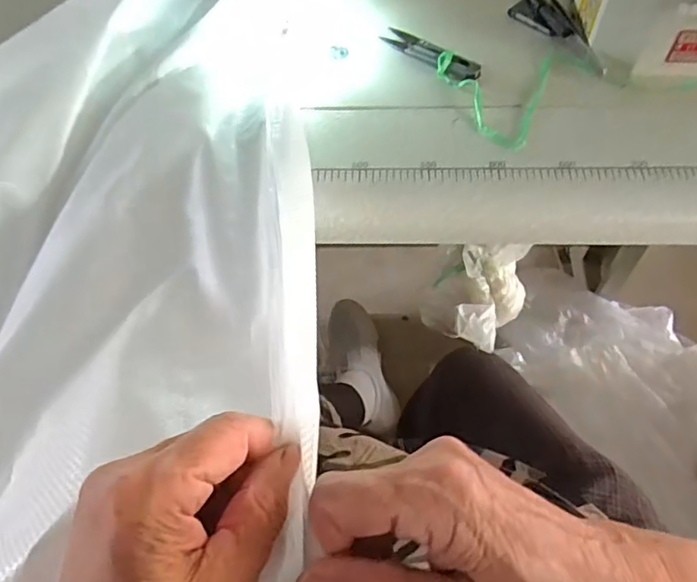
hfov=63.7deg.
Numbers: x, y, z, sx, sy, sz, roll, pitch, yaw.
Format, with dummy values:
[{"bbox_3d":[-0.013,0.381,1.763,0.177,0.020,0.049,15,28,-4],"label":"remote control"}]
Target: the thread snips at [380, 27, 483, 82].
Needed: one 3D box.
[{"bbox_3d":[0.068,-0.200,0.470,0.096,0.005,0.028,37,66,23],"label":"thread snips"}]

